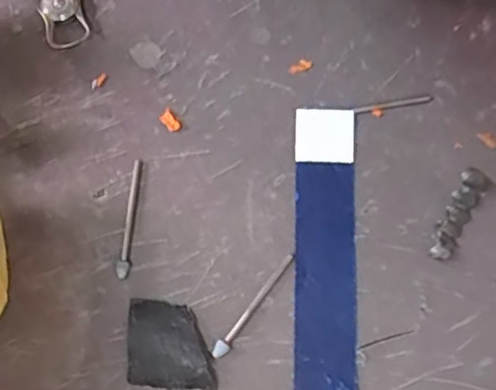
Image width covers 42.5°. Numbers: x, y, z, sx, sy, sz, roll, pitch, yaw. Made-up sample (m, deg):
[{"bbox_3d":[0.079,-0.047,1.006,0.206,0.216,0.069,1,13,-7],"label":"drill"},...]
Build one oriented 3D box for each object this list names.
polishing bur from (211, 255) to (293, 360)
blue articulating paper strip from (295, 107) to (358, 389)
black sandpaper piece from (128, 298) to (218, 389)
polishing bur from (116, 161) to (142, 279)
[{"bbox_3d":[0.002,0.037,0.214,0.005,0.004,0.042,37,80,9],"label":"polishing bur"},{"bbox_3d":[0.027,0.019,0.218,0.020,0.004,0.102,1,76,1],"label":"blue articulating paper strip"},{"bbox_3d":[-0.025,0.049,0.211,0.028,0.006,0.028,0,76,1],"label":"black sandpaper piece"},{"bbox_3d":[-0.041,0.008,0.223,0.005,0.004,0.042,7,77,3],"label":"polishing bur"}]

